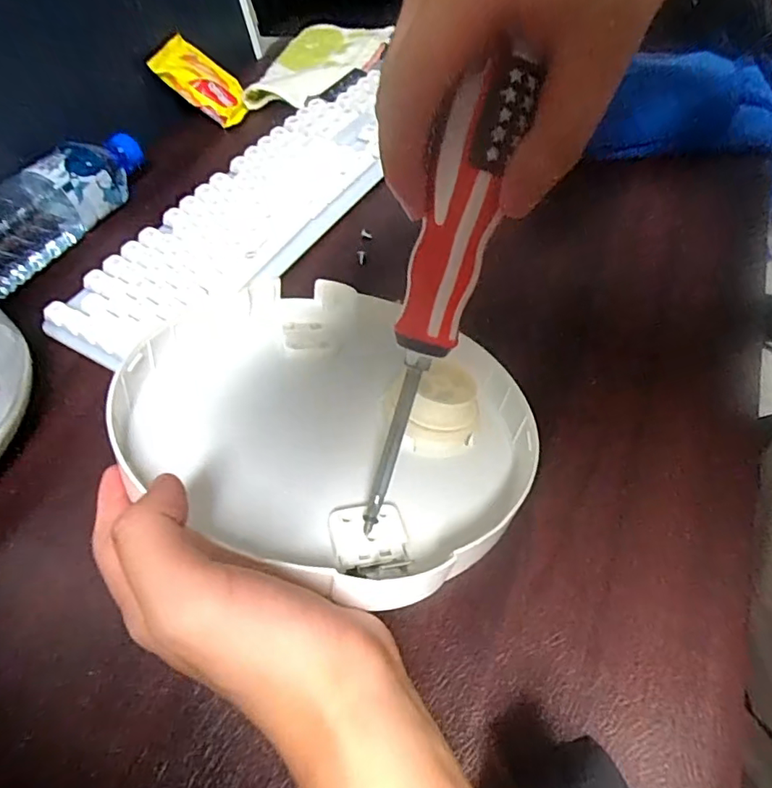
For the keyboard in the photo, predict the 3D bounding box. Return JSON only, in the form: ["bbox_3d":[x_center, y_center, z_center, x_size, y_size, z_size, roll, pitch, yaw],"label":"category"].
[{"bbox_3d":[-0.098,-0.166,0.465,0.122,0.032,0.388,23,59,22],"label":"keyboard"}]

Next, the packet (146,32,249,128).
[{"bbox_3d":[-0.197,-0.339,0.585,0.100,0.012,0.061,35,66,-21],"label":"packet"}]

